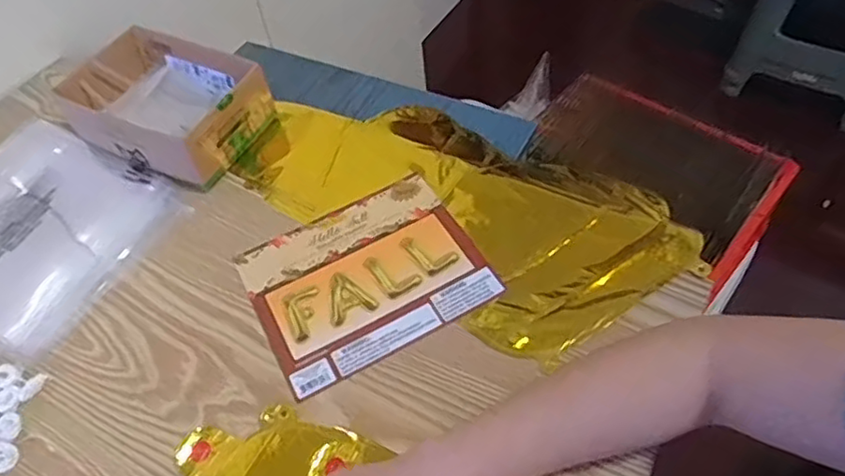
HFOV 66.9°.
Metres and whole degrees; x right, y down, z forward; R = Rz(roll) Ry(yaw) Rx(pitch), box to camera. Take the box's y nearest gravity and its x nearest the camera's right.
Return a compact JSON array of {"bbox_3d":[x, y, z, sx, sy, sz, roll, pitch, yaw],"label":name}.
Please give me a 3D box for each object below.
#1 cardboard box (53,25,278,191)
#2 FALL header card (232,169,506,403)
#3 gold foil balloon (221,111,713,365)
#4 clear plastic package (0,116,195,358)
[{"bbox_3d":[-0.263,-0.136,0.667,0.184,0.073,0.128,23,56,22],"label":"cardboard box"},{"bbox_3d":[-0.050,0.030,0.555,0.187,0.007,0.161,-26,53,-15],"label":"FALL header card"},{"bbox_3d":[0.028,-0.032,0.607,0.417,0.022,0.208,27,58,24],"label":"gold foil balloon"},{"bbox_3d":[-0.385,-0.015,0.619,0.251,0.007,0.219,23,56,22],"label":"clear plastic package"}]

